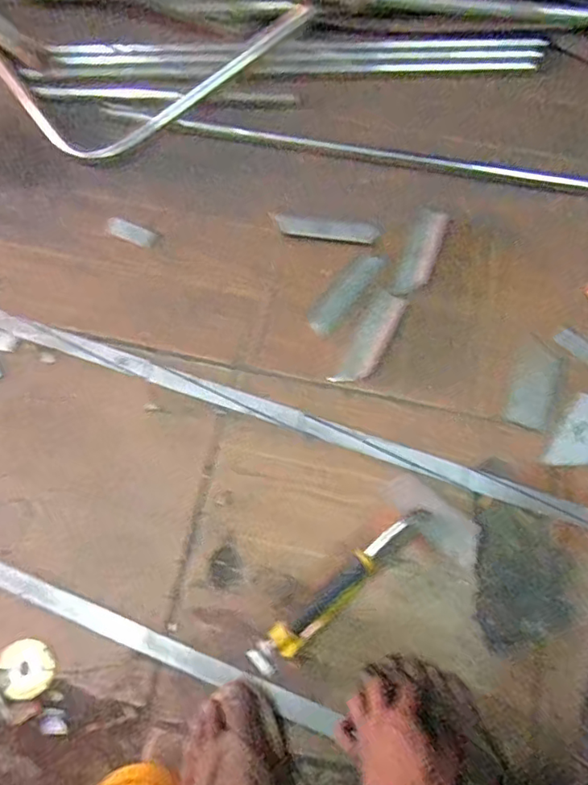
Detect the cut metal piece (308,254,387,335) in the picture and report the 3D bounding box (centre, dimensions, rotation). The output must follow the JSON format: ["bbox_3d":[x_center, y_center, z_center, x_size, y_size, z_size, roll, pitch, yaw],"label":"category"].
[{"bbox_3d":[0.067,-0.130,0.723,0.033,0.013,0.127,38,78,9],"label":"cut metal piece"}]

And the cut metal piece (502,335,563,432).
[{"bbox_3d":[0.295,-0.012,0.697,0.055,0.004,0.109,20,76,4],"label":"cut metal piece"}]

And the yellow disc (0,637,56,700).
[{"bbox_3d":[-0.289,0.297,0.607,0.057,0.004,0.058,0,75,-1],"label":"yellow disc"}]

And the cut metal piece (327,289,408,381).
[{"bbox_3d":[0.096,-0.065,0.706,0.040,0.009,0.133,30,77,7],"label":"cut metal piece"}]

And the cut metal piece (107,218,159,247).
[{"bbox_3d":[-0.220,-0.217,0.762,0.070,0.009,0.024,22,76,5],"label":"cut metal piece"}]

